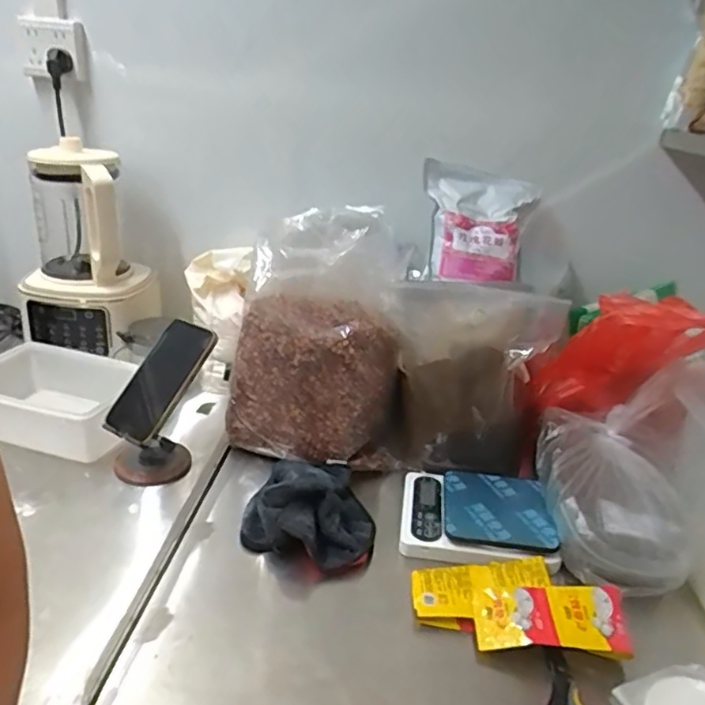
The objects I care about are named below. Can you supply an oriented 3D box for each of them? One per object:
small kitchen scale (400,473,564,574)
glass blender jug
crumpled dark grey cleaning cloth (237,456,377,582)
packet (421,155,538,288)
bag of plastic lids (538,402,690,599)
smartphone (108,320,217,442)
[{"bbox_3d":[0.142,0.186,0.688,0.165,0.025,0.142,5,26,5],"label":"small kitchen scale"},{"bbox_3d":[-0.407,-0.194,0.927,0.136,0.225,0.123,3,25,-3],"label":"glass blender jug"},{"bbox_3d":[-0.052,0.171,0.675,0.145,0.062,0.158,-1,26,-8],"label":"crumpled dark grey cleaning cloth"},{"bbox_3d":[0.181,-0.187,0.879,0.170,0.185,0.047,10,-16,3],"label":"packet"},{"bbox_3d":[0.289,0.153,0.672,0.139,0.074,0.220,3,26,1],"label":"bag of plastic lids"},{"bbox_3d":[-0.232,0.034,0.726,0.076,0.013,0.154,23,75,17],"label":"smartphone"}]

